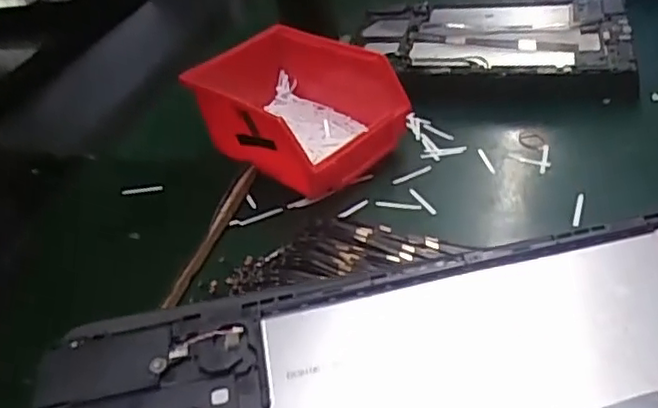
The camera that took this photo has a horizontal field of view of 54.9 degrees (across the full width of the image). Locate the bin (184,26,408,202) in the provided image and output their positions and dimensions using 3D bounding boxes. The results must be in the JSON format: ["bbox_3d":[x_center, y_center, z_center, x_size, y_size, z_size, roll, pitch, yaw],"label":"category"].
[{"bbox_3d":[-0.023,-0.071,0.478,0.143,0.066,0.103,26,51,36],"label":"bin"}]

